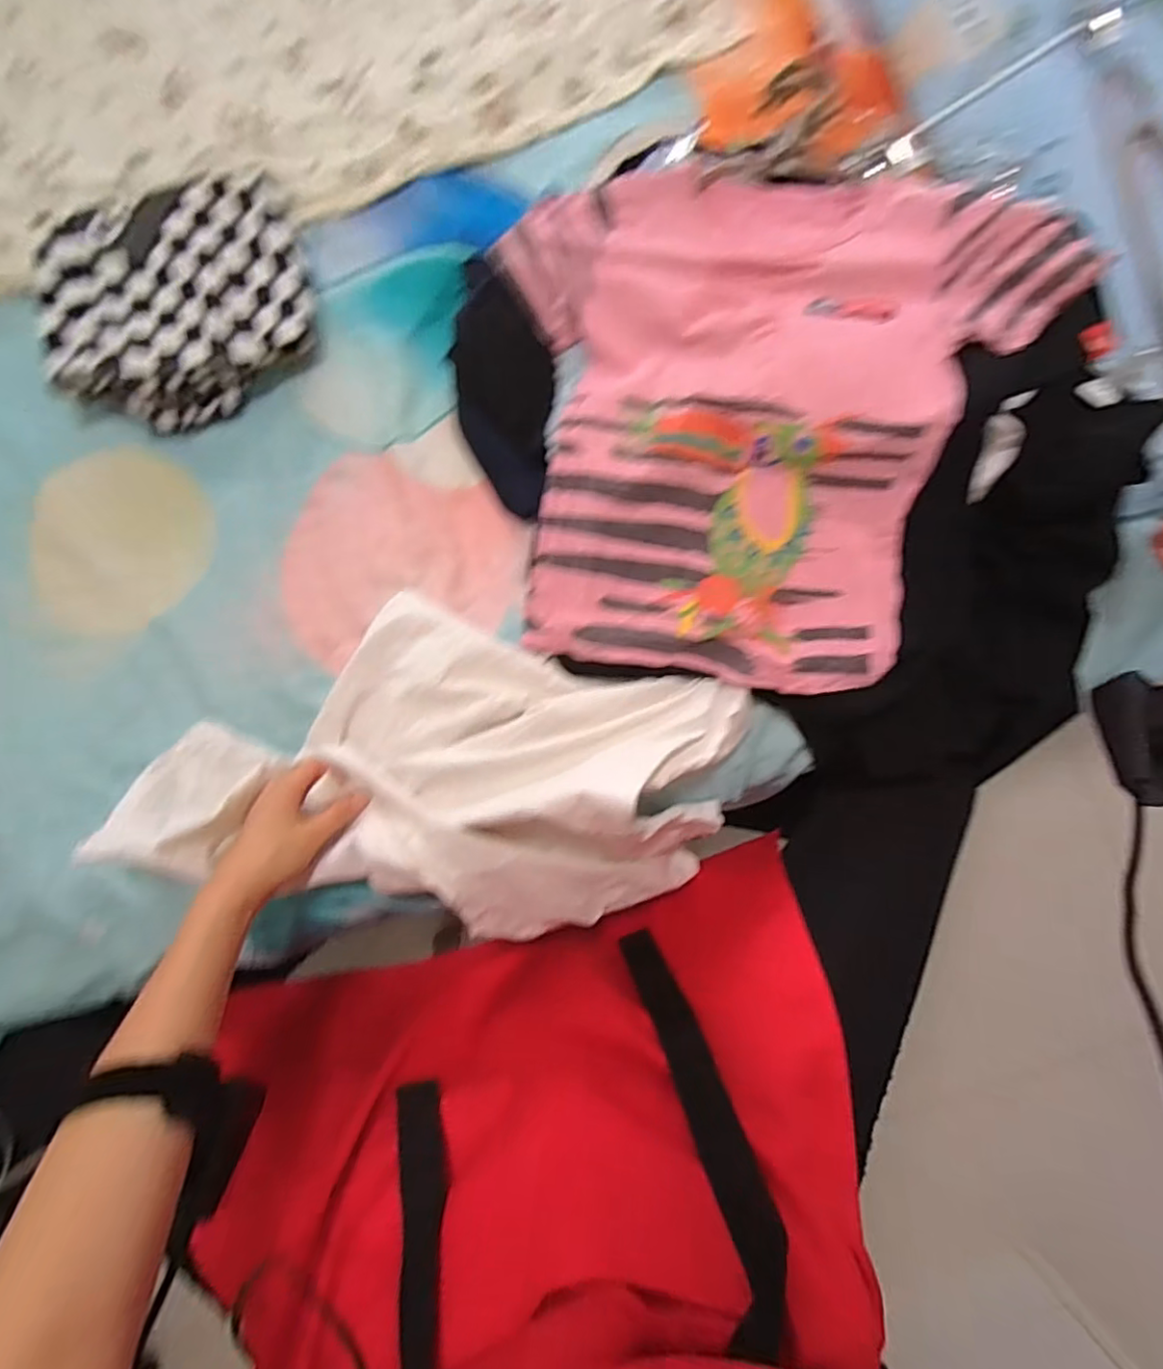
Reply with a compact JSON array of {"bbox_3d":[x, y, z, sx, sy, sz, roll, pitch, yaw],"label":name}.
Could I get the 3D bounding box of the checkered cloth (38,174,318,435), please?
[{"bbox_3d":[-0.350,-0.342,0.542,0.220,0.042,0.212,-19,82,1],"label":"checkered cloth"}]

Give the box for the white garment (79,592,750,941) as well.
[{"bbox_3d":[-0.108,0.068,0.499,0.424,0.144,0.231,14,84,5],"label":"white garment"}]

